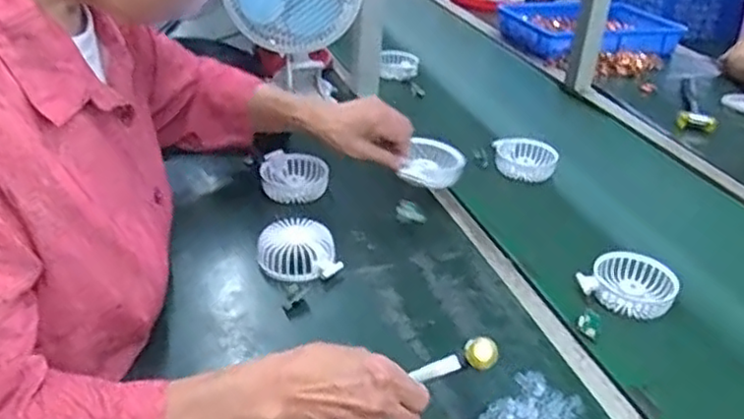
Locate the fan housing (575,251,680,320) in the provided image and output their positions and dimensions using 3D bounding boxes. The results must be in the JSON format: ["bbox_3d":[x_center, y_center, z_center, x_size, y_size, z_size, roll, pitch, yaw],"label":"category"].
[{"bbox_3d":[0.291,0.084,0.764,0.098,0.031,0.080,27,40,33],"label":"fan housing"}]

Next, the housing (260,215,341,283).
[{"bbox_3d":[-0.087,0.047,0.788,0.087,0.031,0.091,-5,33,-12],"label":"housing"}]

